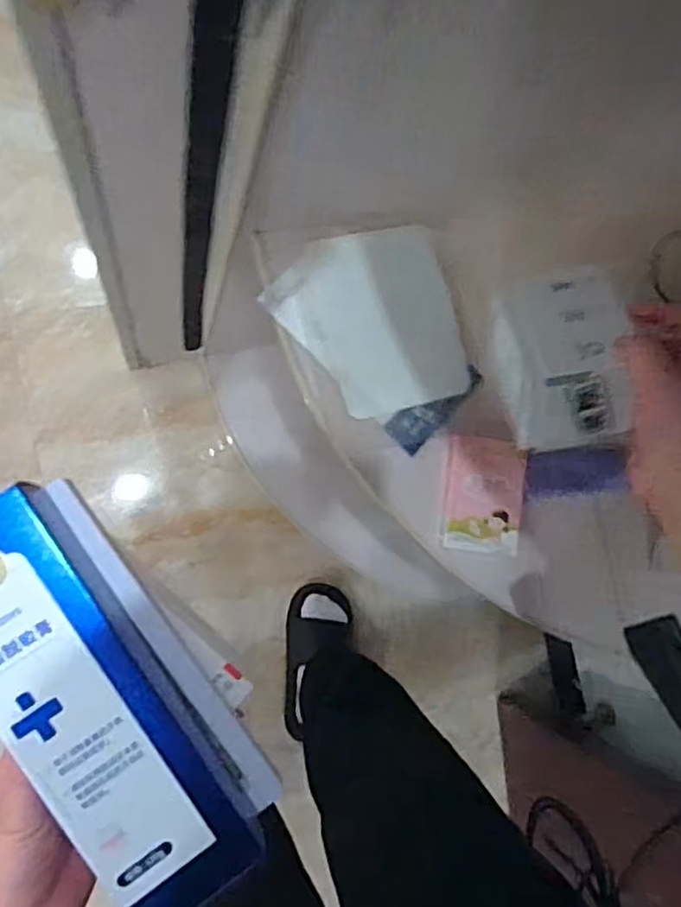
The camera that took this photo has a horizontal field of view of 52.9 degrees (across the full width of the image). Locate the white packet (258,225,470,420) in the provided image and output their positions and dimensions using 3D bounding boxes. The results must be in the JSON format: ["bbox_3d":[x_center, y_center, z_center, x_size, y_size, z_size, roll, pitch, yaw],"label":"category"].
[{"bbox_3d":[0.027,-0.107,0.573,0.151,0.016,0.146,-16,91,-15],"label":"white packet"}]

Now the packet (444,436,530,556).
[{"bbox_3d":[0.126,0.036,0.593,0.070,0.009,0.097,8,85,-14],"label":"packet"}]

